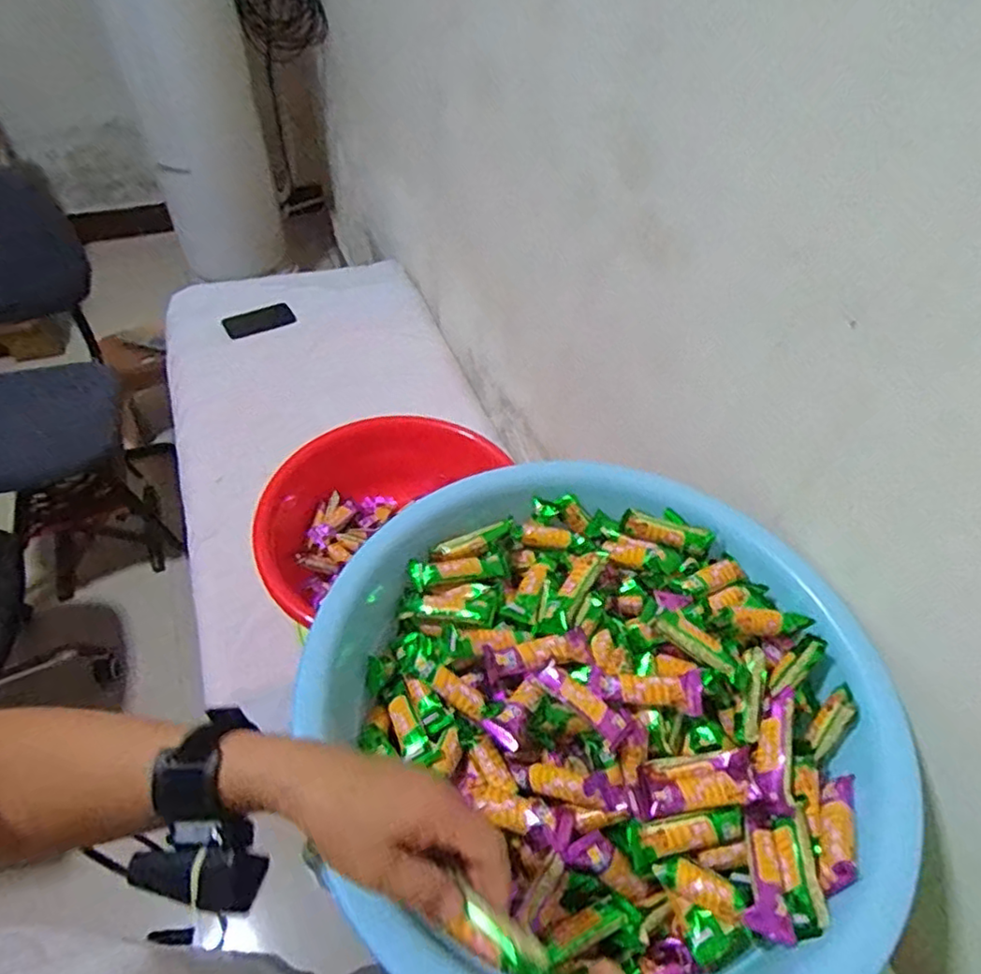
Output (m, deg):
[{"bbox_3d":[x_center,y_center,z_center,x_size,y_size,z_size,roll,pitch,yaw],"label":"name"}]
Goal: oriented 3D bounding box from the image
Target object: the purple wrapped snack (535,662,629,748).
[{"bbox_3d":[0.071,0.170,0.506,0.079,0.021,0.019,35,55,25],"label":"purple wrapped snack"}]

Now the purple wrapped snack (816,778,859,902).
[{"bbox_3d":[0.247,0.243,0.456,0.023,0.022,0.087,24,36,17],"label":"purple wrapped snack"}]

